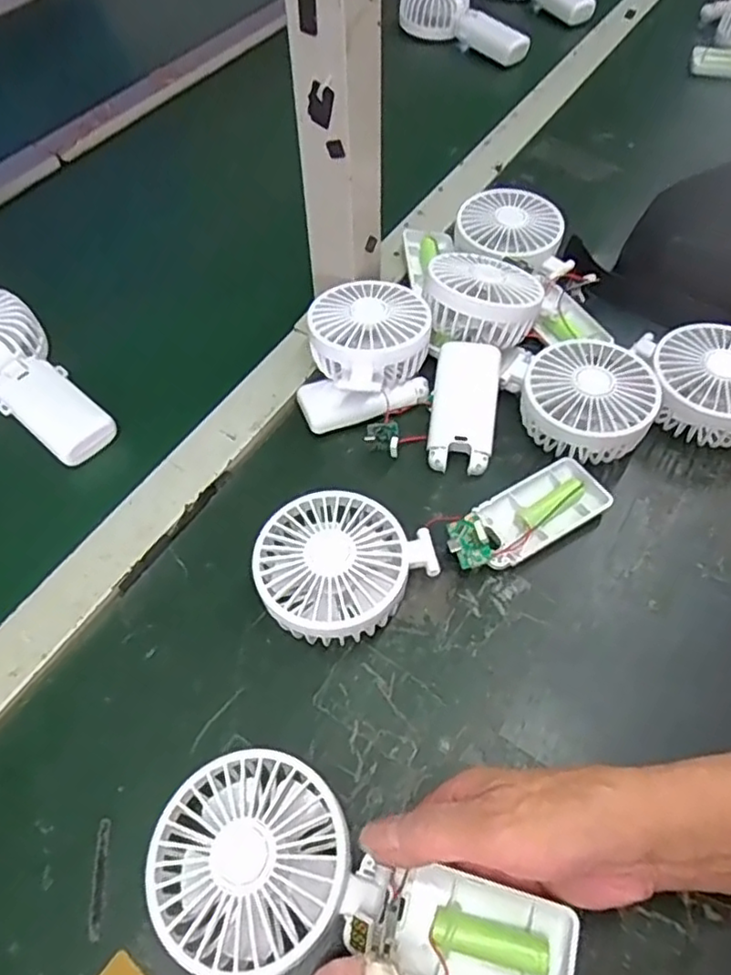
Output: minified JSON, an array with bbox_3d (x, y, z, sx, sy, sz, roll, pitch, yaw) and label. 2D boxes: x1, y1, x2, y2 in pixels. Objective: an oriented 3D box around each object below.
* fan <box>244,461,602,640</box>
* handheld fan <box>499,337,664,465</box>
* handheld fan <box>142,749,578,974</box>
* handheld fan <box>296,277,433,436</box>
[{"bbox_3d":[0.040,0.023,0.402,0.221,0.039,0.089,-26,60,-16],"label":"fan"},{"bbox_3d":[0.143,-0.059,0.445,0.101,0.044,0.097,22,60,15],"label":"handheld fan"},{"bbox_3d":[-0.004,0.177,0.278,0.183,0.032,0.081,18,59,6],"label":"handheld fan"},{"bbox_3d":[-0.002,-0.101,0.472,0.098,0.051,0.101,-7,57,-4],"label":"handheld fan"}]

